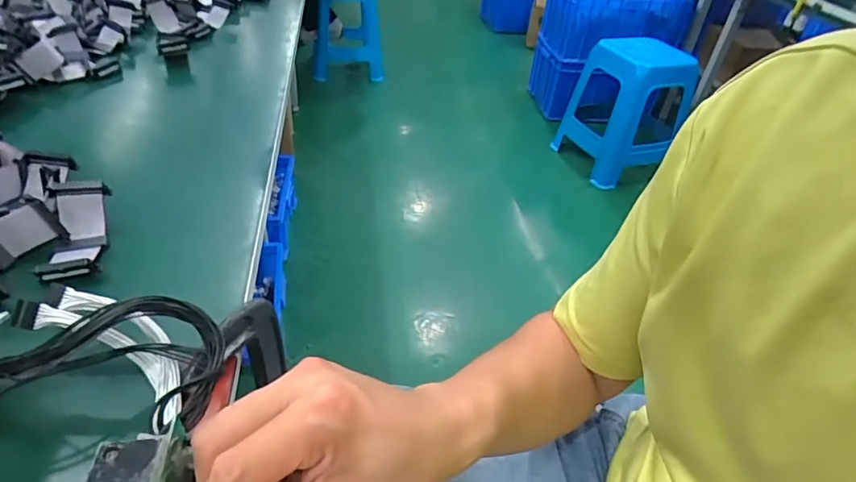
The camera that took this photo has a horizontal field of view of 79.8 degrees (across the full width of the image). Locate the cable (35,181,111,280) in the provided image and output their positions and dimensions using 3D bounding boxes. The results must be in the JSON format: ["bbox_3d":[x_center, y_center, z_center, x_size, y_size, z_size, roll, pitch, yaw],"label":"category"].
[{"bbox_3d":[-0.288,-0.006,0.421,0.040,0.028,0.086,-5,58,-15],"label":"cable"}]

